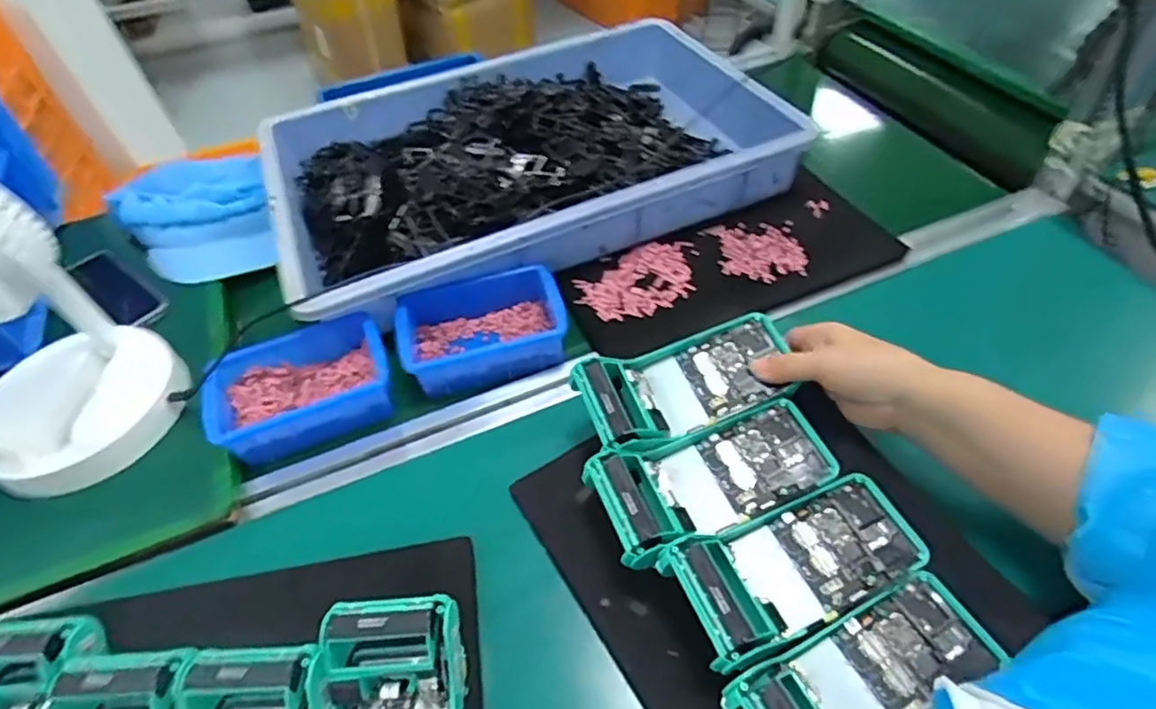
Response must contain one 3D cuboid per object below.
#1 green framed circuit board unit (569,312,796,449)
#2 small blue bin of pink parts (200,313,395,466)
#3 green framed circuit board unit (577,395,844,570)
[{"bbox_3d":[0.082,0.020,0.481,0.171,0.045,0.088,-19,49,-22],"label":"green framed circuit board unit"},{"bbox_3d":[-0.246,0.029,0.560,0.151,0.055,0.106,-22,50,-12],"label":"small blue bin of pink parts"},{"bbox_3d":[0.097,0.088,0.447,0.175,0.042,0.079,-14,47,-23],"label":"green framed circuit board unit"}]

